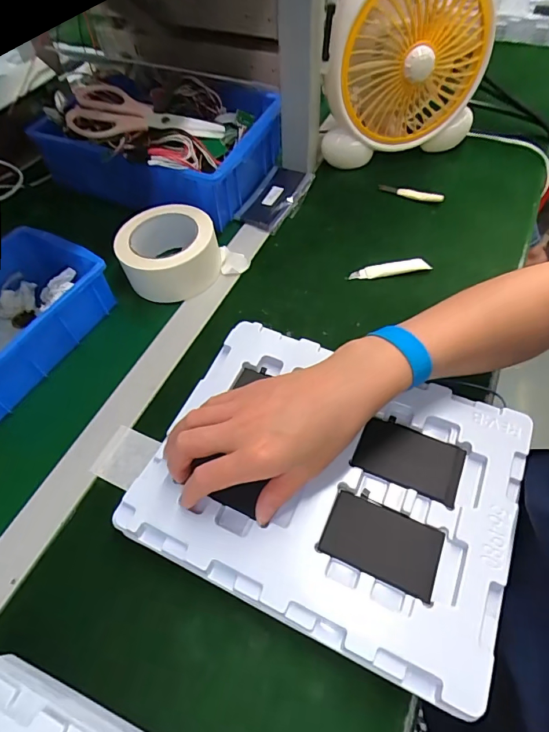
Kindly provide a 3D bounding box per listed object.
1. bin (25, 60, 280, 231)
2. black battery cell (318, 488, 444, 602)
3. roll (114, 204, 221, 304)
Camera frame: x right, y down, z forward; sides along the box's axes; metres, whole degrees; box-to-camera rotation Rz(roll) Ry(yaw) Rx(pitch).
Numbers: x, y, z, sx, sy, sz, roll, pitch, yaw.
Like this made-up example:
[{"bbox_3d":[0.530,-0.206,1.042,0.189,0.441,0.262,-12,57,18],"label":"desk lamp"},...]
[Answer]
[{"bbox_3d":[-0.149,-0.303,0.571,0.274,0.107,0.186,18,60,11],"label":"bin"},{"bbox_3d":[0.079,0.128,0.313,0.079,0.005,0.050,20,60,15],"label":"black battery cell"},{"bbox_3d":[-0.122,-0.133,0.500,0.107,0.062,0.099,0,58,0],"label":"roll"}]

